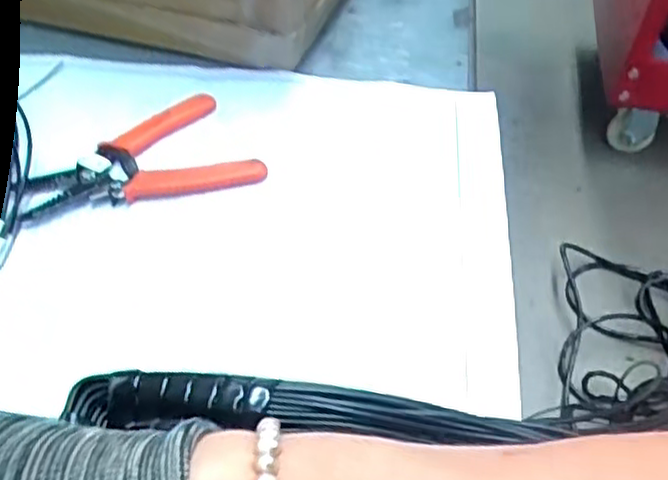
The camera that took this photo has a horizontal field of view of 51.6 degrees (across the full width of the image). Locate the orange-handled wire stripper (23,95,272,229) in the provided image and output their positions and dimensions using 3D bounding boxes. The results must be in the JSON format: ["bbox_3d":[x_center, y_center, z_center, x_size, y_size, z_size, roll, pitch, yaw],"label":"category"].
[{"bbox_3d":[-0.126,-0.054,0.453,0.144,0.015,0.078,-13,50,-12],"label":"orange-handled wire stripper"}]

